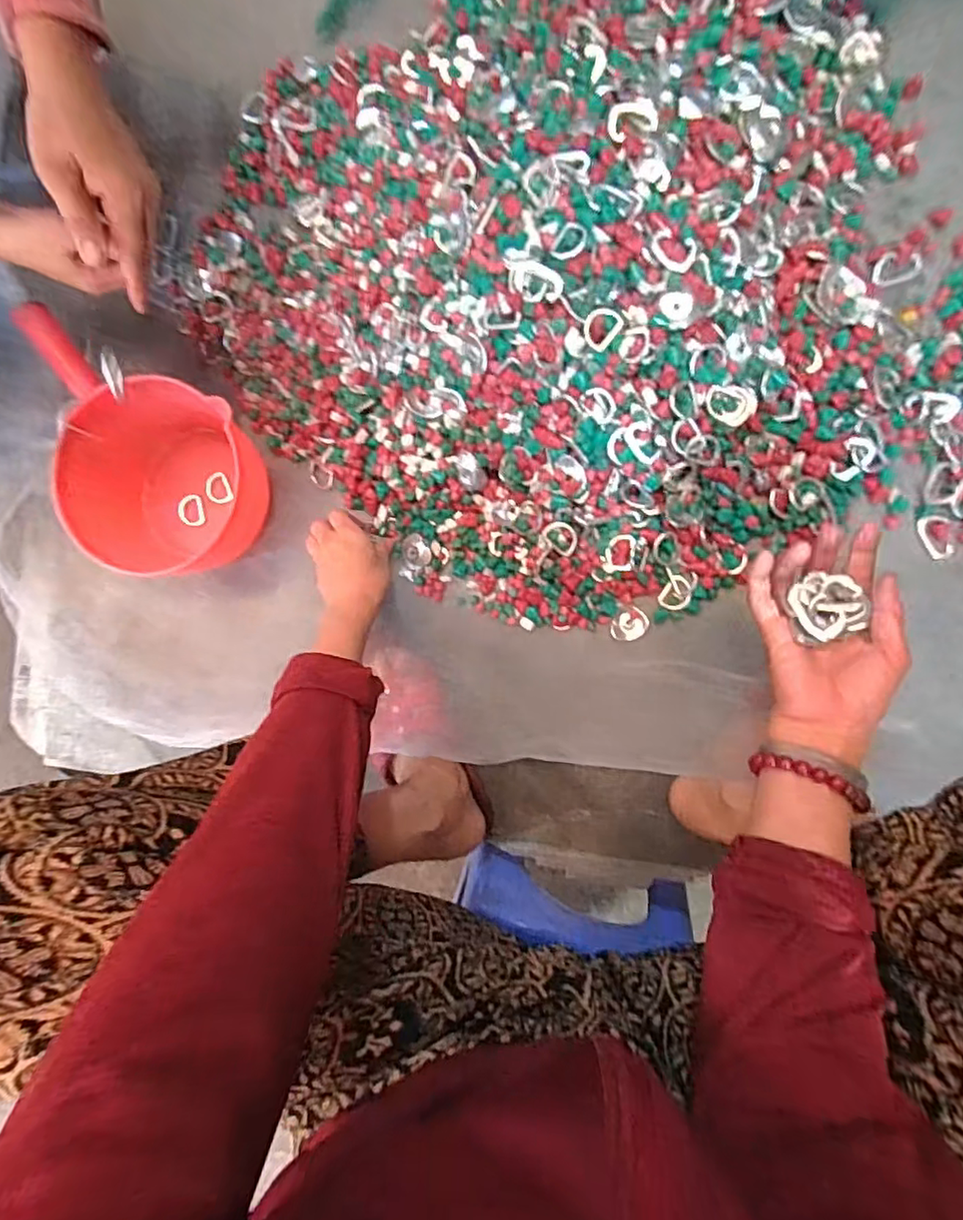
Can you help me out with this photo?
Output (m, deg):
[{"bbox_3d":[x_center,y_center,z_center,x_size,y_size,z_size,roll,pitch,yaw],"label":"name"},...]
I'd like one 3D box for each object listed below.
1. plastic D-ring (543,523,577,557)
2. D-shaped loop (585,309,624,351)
[{"bbox_3d":[0.078,-0.070,0.565,0.035,0.005,0.027,44,97,4],"label":"plastic D-ring"},{"bbox_3d":[0.101,-0.237,0.489,0.029,0.009,0.033,35,105,-11],"label":"D-shaped loop"}]

